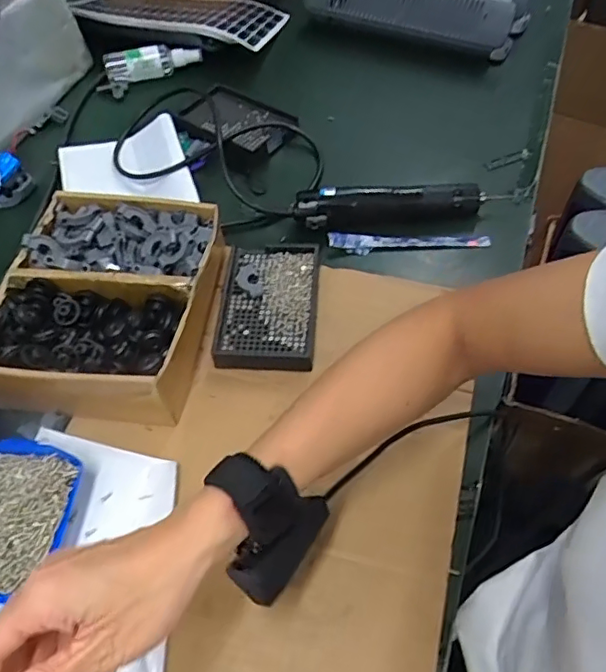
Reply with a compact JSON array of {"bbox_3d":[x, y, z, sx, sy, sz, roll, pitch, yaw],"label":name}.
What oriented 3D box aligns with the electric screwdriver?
[{"bbox_3d":[0.107,-0.138,0.611,0.230,0.039,0.038,-6,54,-1],"label":"electric screwdriver"}]

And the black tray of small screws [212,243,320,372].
[{"bbox_3d":[-0.033,-0.031,0.545,0.089,0.025,0.137,1,54,4],"label":"black tray of small screws"}]

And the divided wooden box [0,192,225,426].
[{"bbox_3d":[-0.175,-0.034,0.519,0.170,0.062,0.211,5,55,6],"label":"divided wooden box"}]

